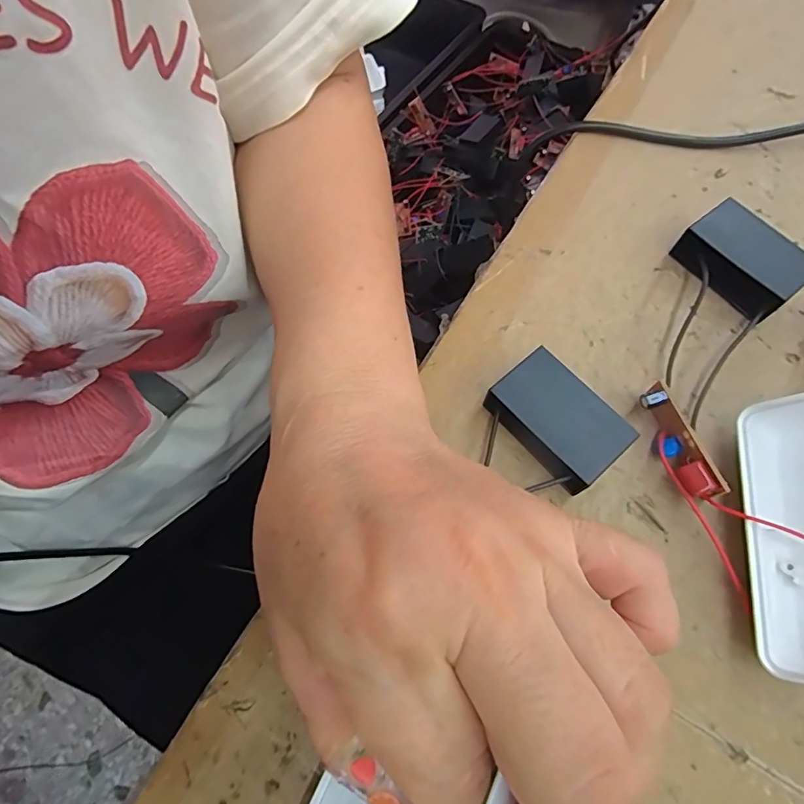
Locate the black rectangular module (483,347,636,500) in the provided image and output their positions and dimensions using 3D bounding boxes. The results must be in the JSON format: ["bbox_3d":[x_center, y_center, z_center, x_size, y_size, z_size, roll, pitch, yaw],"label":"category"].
[{"bbox_3d":[0.057,0.008,0.186,0.031,0.019,0.048,-33,70,-13],"label":"black rectangular module"}]

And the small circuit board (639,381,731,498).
[{"bbox_3d":[0.101,0.016,0.183,0.010,0.018,0.043,-18,68,-7],"label":"small circuit board"}]

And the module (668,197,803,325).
[{"bbox_3d":[0.147,-0.061,0.214,0.032,0.021,0.047,-36,71,-14],"label":"module"}]

